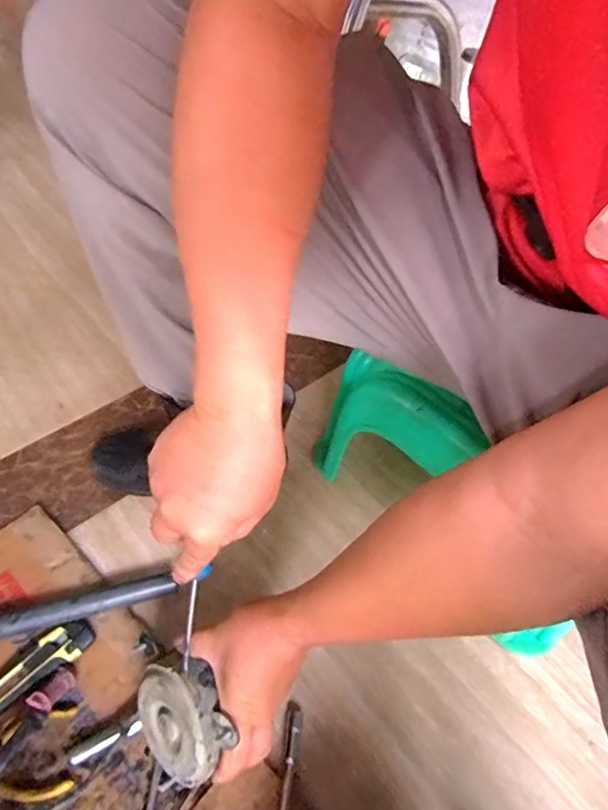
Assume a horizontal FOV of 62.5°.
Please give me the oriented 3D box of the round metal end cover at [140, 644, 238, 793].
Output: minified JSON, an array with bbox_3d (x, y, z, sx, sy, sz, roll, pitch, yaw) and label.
[{"bbox_3d":[-0.103,0.271,0.440,0.096,0.100,0.045,41,26,26],"label":"round metal end cover"}]

